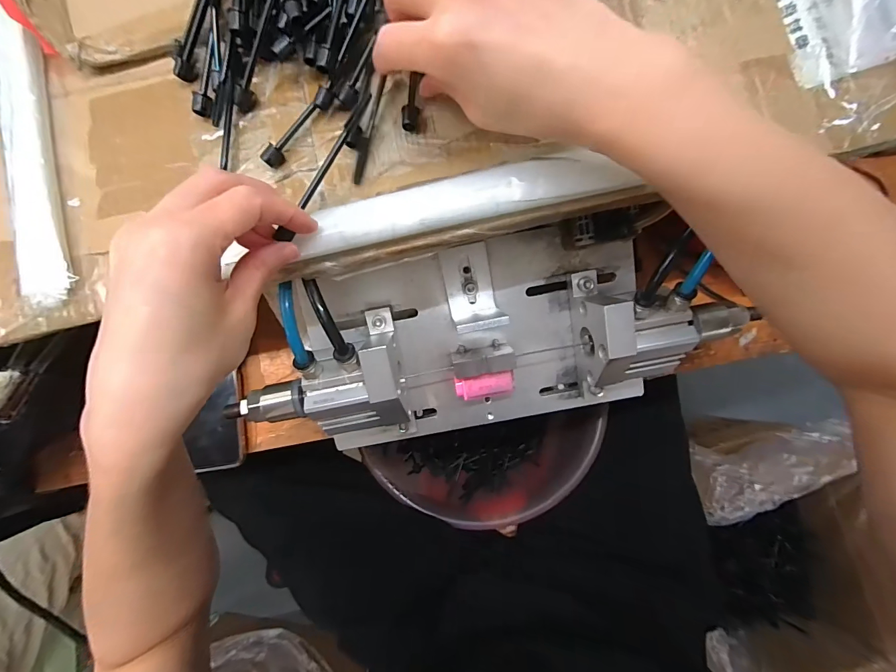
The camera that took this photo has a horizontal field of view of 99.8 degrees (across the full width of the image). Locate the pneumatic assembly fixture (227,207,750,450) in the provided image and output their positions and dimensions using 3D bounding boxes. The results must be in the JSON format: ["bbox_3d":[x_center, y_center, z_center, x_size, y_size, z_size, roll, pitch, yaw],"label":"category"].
[{"bbox_3d":[0.030,-0.003,0.290,0.362,0.109,0.145,-11,81,1],"label":"pneumatic assembly fixture"}]

